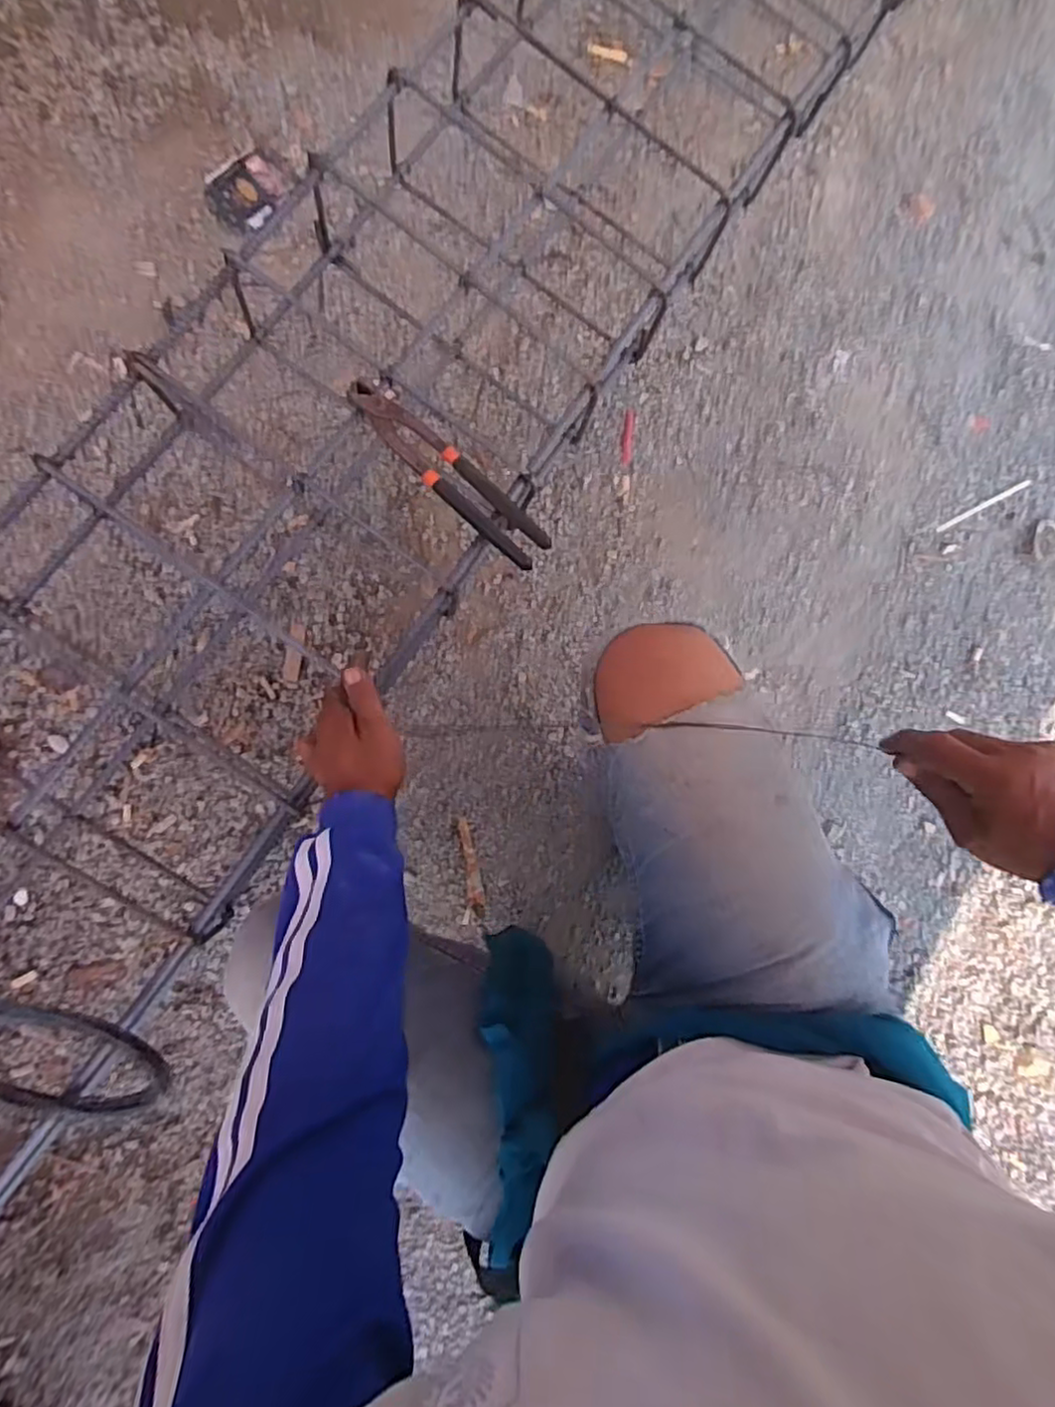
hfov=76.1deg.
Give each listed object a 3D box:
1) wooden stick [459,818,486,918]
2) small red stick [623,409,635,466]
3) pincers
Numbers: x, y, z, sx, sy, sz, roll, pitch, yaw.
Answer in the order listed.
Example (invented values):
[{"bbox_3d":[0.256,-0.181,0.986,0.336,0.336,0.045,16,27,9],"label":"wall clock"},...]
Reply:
[{"bbox_3d":[-0.068,0.203,0.836,0.019,0.008,0.116,-7,83,-8],"label":"wooden stick"},{"bbox_3d":[0.142,-0.376,0.952,0.014,0.004,0.081,7,85,-5],"label":"small red stick"},{"bbox_3d":[-0.074,-0.212,0.628,0.222,0.031,0.045,40,80,0],"label":"pincers"}]

